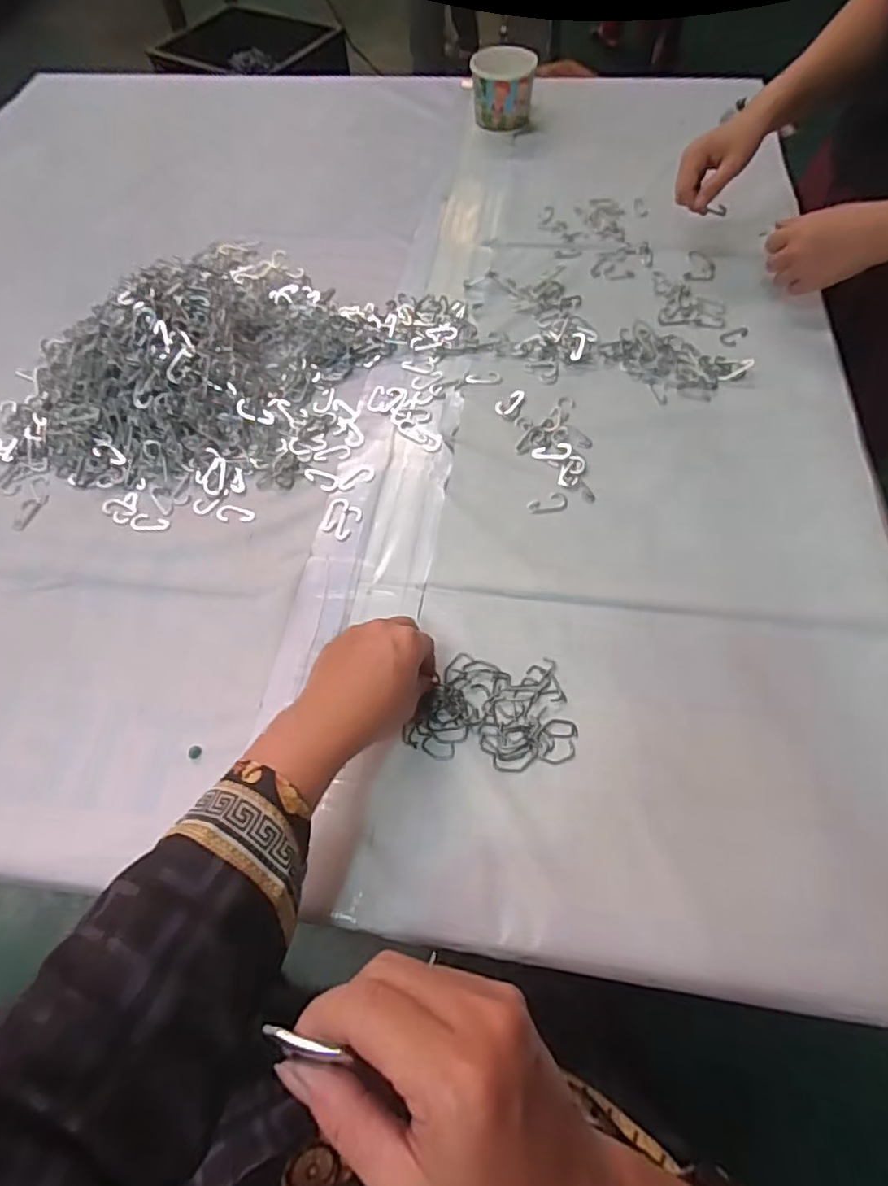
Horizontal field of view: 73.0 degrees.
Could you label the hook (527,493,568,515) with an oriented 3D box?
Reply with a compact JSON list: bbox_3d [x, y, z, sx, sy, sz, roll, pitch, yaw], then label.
[{"bbox_3d":[0.096,-0.083,0.550,0.035,0.004,0.022,-8,60,-2],"label":"hook"}]

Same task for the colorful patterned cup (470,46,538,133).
[{"bbox_3d":[0.084,-0.726,0.870,0.085,0.083,0.085,-1,60,2],"label":"colorful patterned cup"}]

